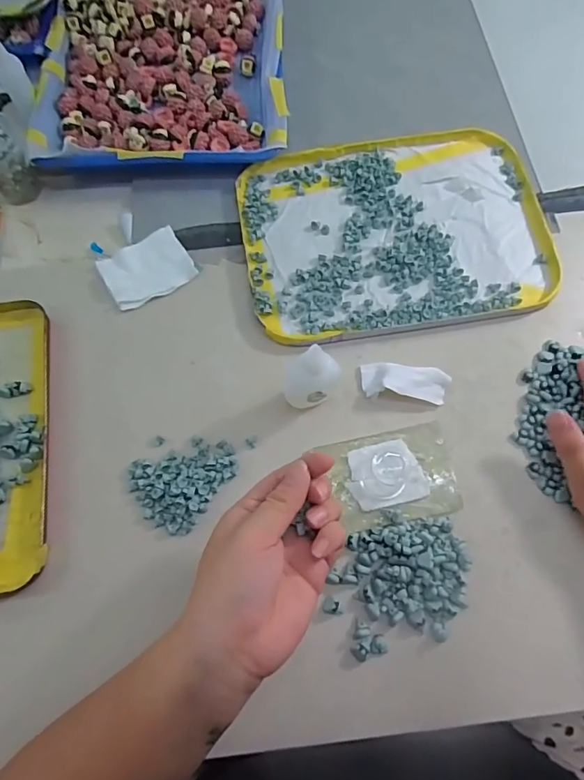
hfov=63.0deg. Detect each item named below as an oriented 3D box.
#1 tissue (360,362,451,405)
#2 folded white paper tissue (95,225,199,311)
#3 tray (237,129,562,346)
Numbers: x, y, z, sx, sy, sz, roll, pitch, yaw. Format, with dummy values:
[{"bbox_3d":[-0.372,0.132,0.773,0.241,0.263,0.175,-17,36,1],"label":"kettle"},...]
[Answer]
[{"bbox_3d":[0.093,-0.008,0.390,0.070,0.014,0.029,6,70,4],"label":"tissue"},{"bbox_3d":[-0.134,-0.113,0.440,0.077,0.006,0.066,-31,72,-9],"label":"folded white paper tissue"},{"bbox_3d":[0.095,-0.150,0.448,0.275,0.011,0.207,-9,70,-1],"label":"tray"}]

